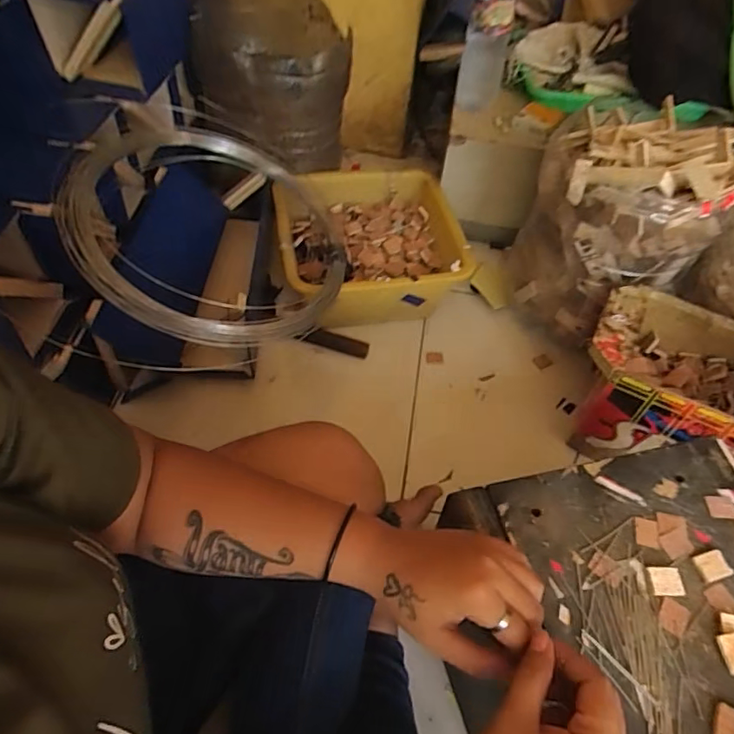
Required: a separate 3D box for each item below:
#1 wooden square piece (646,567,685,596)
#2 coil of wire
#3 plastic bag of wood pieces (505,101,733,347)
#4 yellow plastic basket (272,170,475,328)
[{"bbox_3d":[0.231,0.166,0.409,0.024,0.005,0.020,4,52,-1],"label":"wooden square piece"},{"bbox_3d":[-0.195,-0.172,0.685,0.354,0.069,0.354,14,55,-21],"label":"coil of wire"},{"bbox_3d":[0.349,-0.199,0.760,0.234,0.275,0.254,16,53,8],"label":"plastic bag of wood pieces"},{"bbox_3d":[0.002,-0.180,0.846,0.272,0.127,0.268,-7,53,-9],"label":"yellow plastic basket"}]

